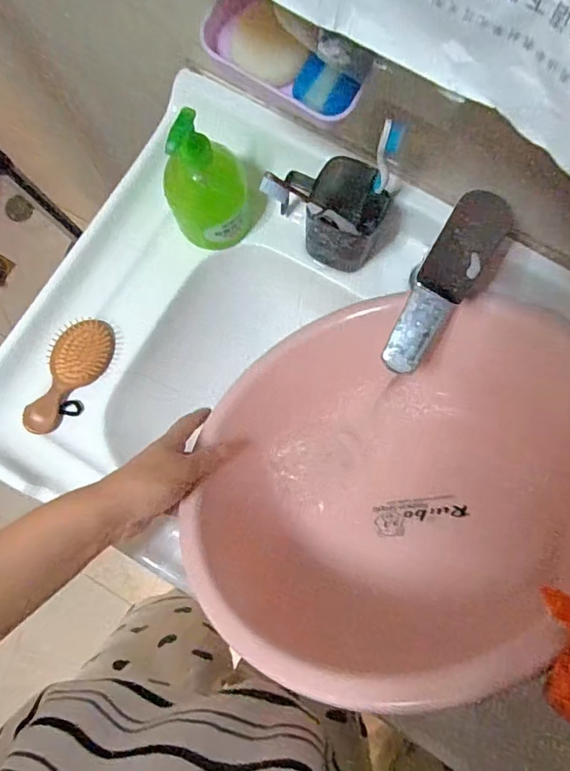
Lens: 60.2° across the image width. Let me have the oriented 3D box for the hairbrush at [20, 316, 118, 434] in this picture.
[{"bbox_3d":[-0.228,-0.009,0.526,0.054,0.026,0.130,27,86,-19],"label":"hairbrush"}]

